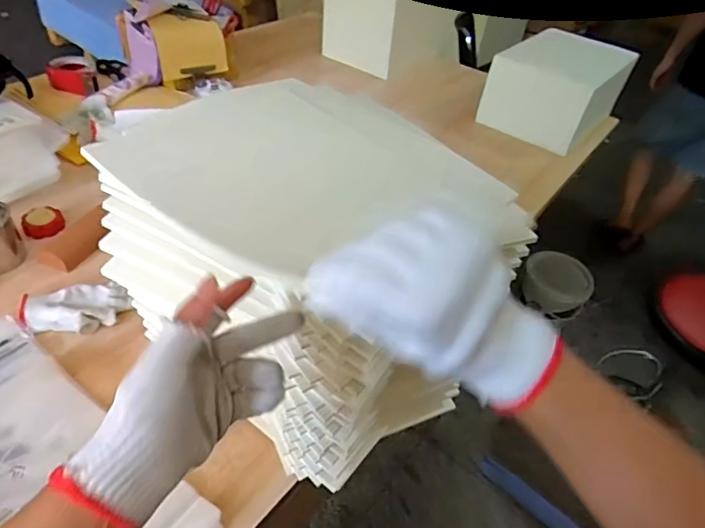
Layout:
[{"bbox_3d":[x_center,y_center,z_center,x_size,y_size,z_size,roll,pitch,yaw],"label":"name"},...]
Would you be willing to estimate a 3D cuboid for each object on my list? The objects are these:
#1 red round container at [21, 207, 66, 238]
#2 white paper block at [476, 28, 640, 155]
[{"bbox_3d":[-0.558,-0.076,0.899,0.065,0.021,0.071,4,43,-4],"label":"red round container"},{"bbox_3d":[0.543,-0.464,1.338,0.261,0.208,0.349,33,49,25],"label":"white paper block"}]

